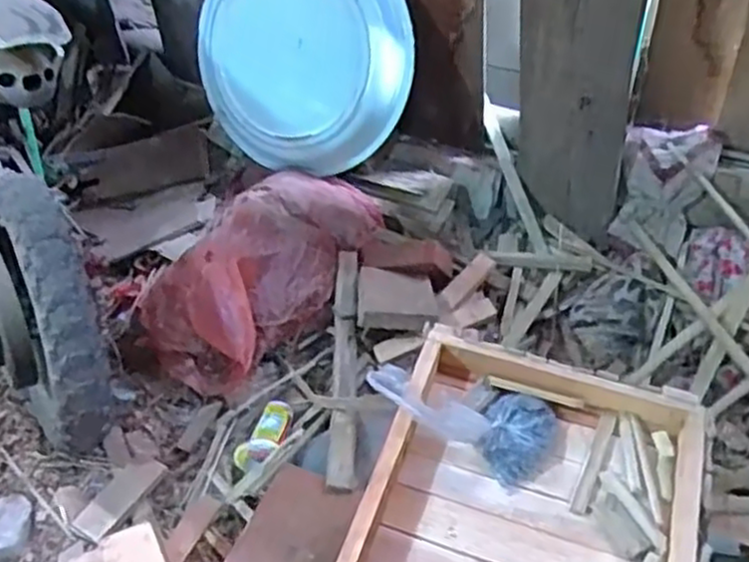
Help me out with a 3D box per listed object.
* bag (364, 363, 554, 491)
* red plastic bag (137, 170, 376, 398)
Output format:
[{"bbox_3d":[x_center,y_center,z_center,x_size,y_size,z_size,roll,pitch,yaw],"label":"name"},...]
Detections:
[{"bbox_3d":[0.070,0.108,0.591,0.160,0.035,0.075,23,46,-9],"label":"bag"},{"bbox_3d":[-0.164,-0.030,1.113,0.222,0.139,0.396,16,49,22],"label":"red plastic bag"}]

